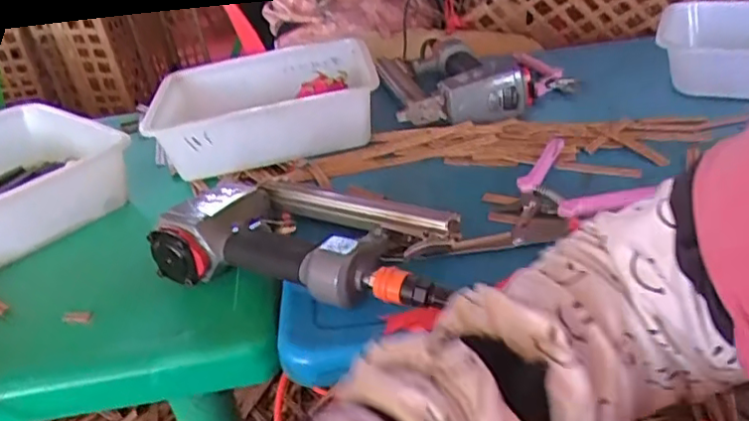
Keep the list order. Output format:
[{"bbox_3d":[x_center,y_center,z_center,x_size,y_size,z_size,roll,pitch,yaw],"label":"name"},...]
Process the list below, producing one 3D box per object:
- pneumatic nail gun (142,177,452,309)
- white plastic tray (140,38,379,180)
[{"bbox_3d":[-0.051,0.022,0.539,0.254,0.058,0.132,6,34,21],"label":"pneumatic nail gun"},{"bbox_3d":[-0.140,-0.129,0.765,0.276,0.081,0.189,-7,32,1],"label":"white plastic tray"}]

